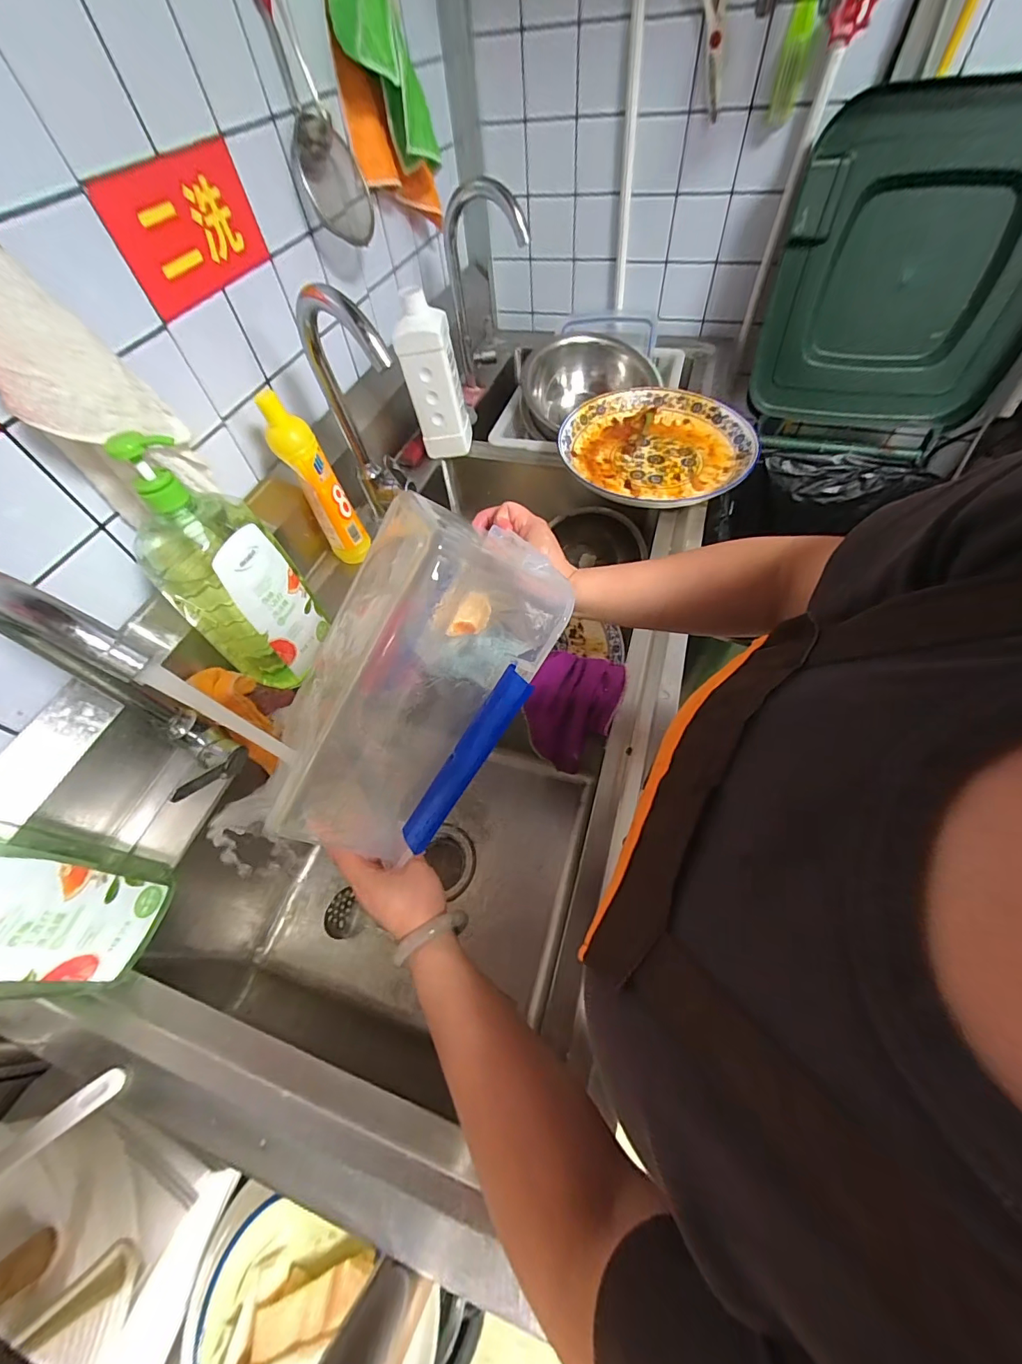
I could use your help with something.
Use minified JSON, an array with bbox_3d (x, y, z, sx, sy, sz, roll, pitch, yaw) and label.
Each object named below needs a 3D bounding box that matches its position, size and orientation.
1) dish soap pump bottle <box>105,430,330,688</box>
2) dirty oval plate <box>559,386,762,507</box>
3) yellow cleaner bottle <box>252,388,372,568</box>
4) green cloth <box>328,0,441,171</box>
[{"bbox_3d":[-0.306,-0.123,0.493,0.113,0.260,0.119,25,63,19],"label":"dish soap pump bottle"},{"bbox_3d":[0.229,-0.377,0.745,0.288,0.051,0.287,-27,59,-12],"label":"dirty oval plate"},{"bbox_3d":[-0.257,-0.261,0.619,0.066,0.220,0.053,-26,59,-12],"label":"yellow cleaner bottle"},{"bbox_3d":[-0.177,-0.871,0.626,0.111,0.227,0.101,-9,57,-1],"label":"green cloth"}]

